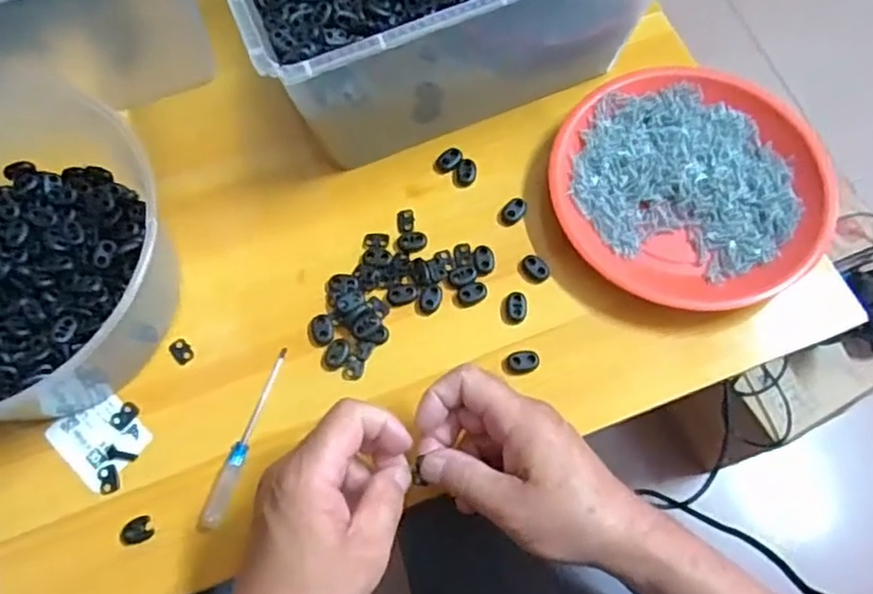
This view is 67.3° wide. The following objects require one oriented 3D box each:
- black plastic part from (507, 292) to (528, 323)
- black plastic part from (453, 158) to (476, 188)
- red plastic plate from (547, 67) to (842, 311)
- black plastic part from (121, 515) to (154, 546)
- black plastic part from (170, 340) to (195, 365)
[{"bbox_3d":[0.057,0.007,0.461,0.014,0.004,0.021,2,68,3],"label":"black plastic part"},{"bbox_3d":[0.022,-0.096,0.505,0.017,0.008,0.019,6,69,4],"label":"black plastic part"},{"bbox_3d":[0.185,-0.083,0.483,0.194,0.026,0.181,-1,68,2],"label":"red plastic plate"},{"bbox_3d":[-0.191,0.148,0.416,0.019,0.004,0.016,-19,69,-5],"label":"black plastic part"},{"bbox_3d":[-0.180,0.038,0.463,0.013,0.004,0.018,-39,72,-12],"label":"black plastic part"}]

